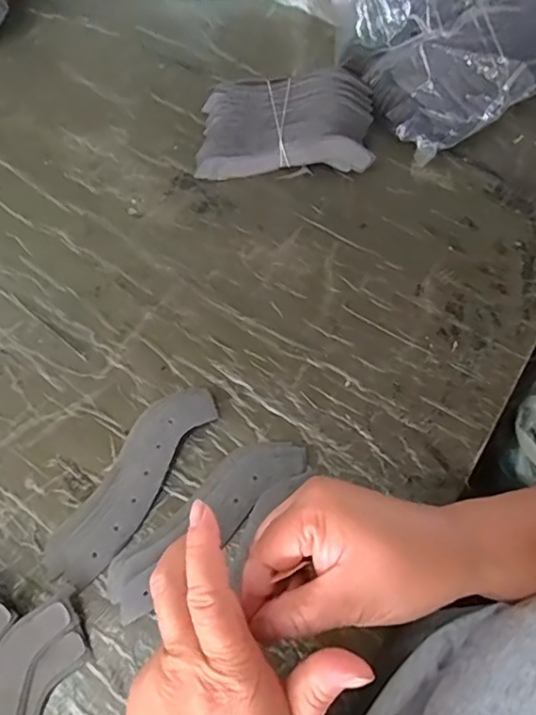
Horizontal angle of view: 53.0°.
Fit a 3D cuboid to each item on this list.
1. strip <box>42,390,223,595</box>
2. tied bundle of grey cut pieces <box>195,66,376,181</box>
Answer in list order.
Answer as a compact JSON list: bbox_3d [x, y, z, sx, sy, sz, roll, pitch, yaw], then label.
[{"bbox_3d":[-0.104,0.091,0.417,0.052,0.013,0.170,30,66,14],"label":"strip"},{"bbox_3d":[0.019,-0.254,0.581,0.184,0.045,0.120,-1,63,-1],"label":"tied bundle of grey cut pieces"}]

